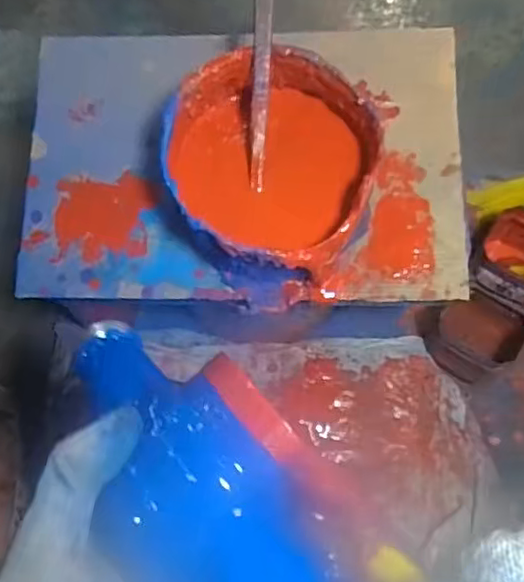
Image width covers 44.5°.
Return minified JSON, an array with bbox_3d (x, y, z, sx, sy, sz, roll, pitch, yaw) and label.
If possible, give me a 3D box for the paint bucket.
[{"bbox_3d":[0.013,-0.091,0.507,0.164,0.109,0.169,-1,67,2],"label":"paint bucket"}]

